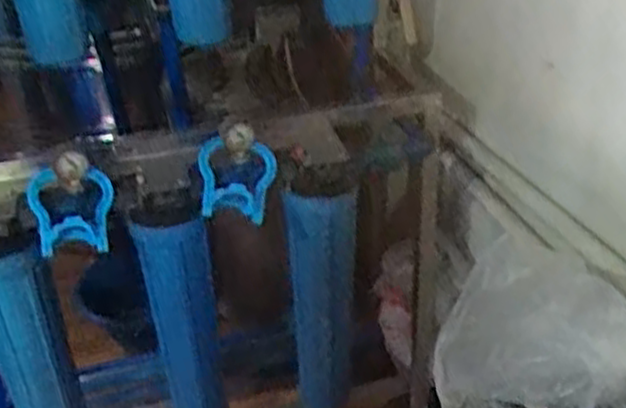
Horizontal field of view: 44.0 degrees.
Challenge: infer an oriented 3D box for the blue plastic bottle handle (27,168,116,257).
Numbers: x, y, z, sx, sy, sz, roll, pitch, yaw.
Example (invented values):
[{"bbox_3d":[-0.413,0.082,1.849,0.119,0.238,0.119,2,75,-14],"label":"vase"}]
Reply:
[{"bbox_3d":[-0.342,0.008,1.104,0.112,0.114,0.060,-10,32,-14],"label":"blue plastic bottle handle"}]

